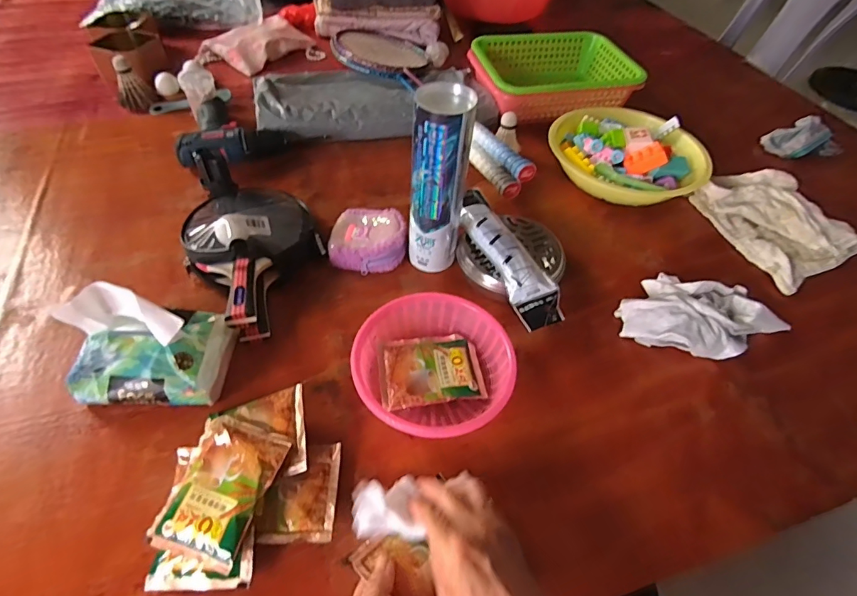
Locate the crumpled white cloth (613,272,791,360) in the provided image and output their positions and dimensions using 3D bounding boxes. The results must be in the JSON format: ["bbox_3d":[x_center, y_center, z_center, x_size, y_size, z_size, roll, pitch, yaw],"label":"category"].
[{"bbox_3d":[0.347,0.026,0.556,0.206,0.048,0.104,7,51,2],"label":"crumpled white cloth"}]

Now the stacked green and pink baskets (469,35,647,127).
[{"bbox_3d":[0.238,-0.432,0.905,0.291,0.112,0.211,-10,52,-11],"label":"stacked green and pink baskets"}]

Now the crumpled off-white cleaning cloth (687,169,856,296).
[{"bbox_3d":[0.540,-0.126,0.697,0.192,0.029,0.228,-17,54,-16],"label":"crumpled off-white cleaning cloth"}]

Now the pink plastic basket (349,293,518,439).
[{"bbox_3d":[0.004,0.076,0.491,0.162,0.051,0.169,2,51,-2],"label":"pink plastic basket"}]

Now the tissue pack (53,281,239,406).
[{"bbox_3d":[-0.286,0.045,0.461,0.134,0.114,0.109,4,51,0],"label":"tissue pack"}]

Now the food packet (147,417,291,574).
[{"bbox_3d":[-0.187,0.169,0.396,0.086,0.014,0.116,10,59,16],"label":"food packet"}]

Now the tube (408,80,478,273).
[{"bbox_3d":[0.012,-0.131,0.547,0.065,0.229,0.066,13,52,7],"label":"tube"}]

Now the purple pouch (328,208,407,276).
[{"bbox_3d":[-0.085,-0.085,0.625,0.104,0.041,0.109,-1,51,-4],"label":"purple pouch"}]

